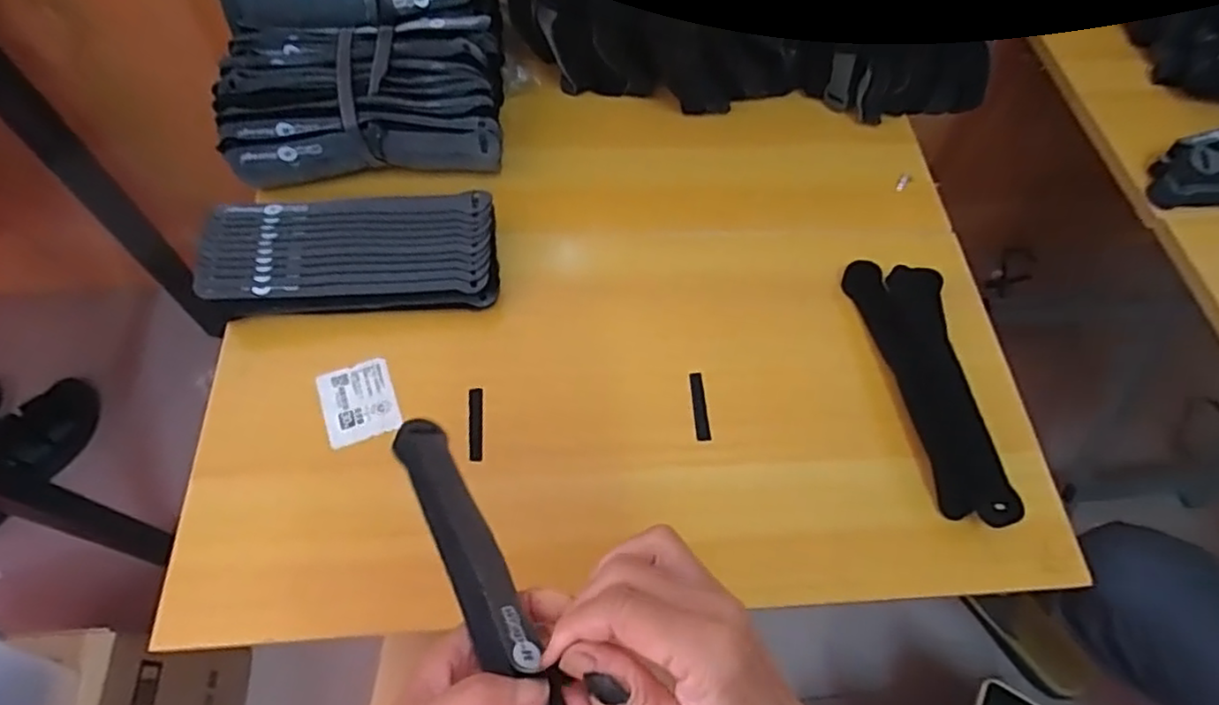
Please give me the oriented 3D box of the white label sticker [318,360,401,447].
[{"bbox_3d":[-0.177,0.035,0.458,0.049,0.004,0.057,-19,66,-13],"label":"white label sticker"}]

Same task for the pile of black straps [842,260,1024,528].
[{"bbox_3d":[0.232,0.021,0.479,0.067,0.037,0.208,0,63,-4],"label":"pile of black straps"}]

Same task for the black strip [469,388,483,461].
[{"bbox_3d":[-0.094,0.050,0.457,0.010,0.004,0.055,-4,63,-5],"label":"black strip"}]

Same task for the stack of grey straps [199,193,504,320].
[{"bbox_3d":[-0.187,-0.069,0.487,0.201,0.052,0.087,-5,63,-6],"label":"stack of grey straps"}]

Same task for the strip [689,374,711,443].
[{"bbox_3d":[0.066,0.039,0.476,0.010,0.004,0.054,-1,63,-4],"label":"strip"}]

